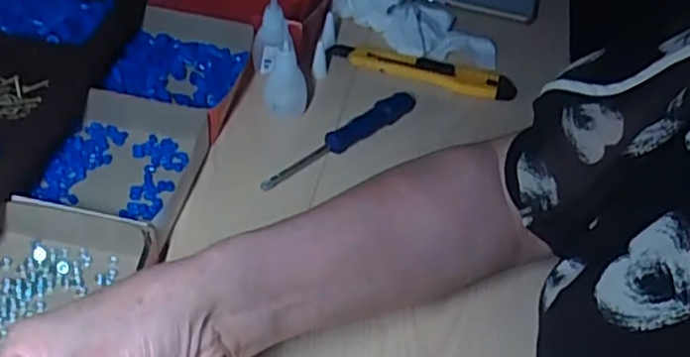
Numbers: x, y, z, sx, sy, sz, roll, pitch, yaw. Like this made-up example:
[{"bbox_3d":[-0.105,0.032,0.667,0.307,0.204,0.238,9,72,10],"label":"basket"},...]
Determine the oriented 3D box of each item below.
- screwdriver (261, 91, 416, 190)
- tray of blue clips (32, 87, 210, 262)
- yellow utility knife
[{"bbox_3d":[0.000,-0.031,0.555,0.019,0.018,0.171,38,55,25],"label":"screwdriver"},{"bbox_3d":[-0.166,-0.006,0.497,0.110,0.039,0.117,11,48,3],"label":"tray of blue clips"},{"bbox_3d":[0.071,-0.101,0.623,0.173,0.012,0.036,13,48,5],"label":"yellow utility knife"}]

